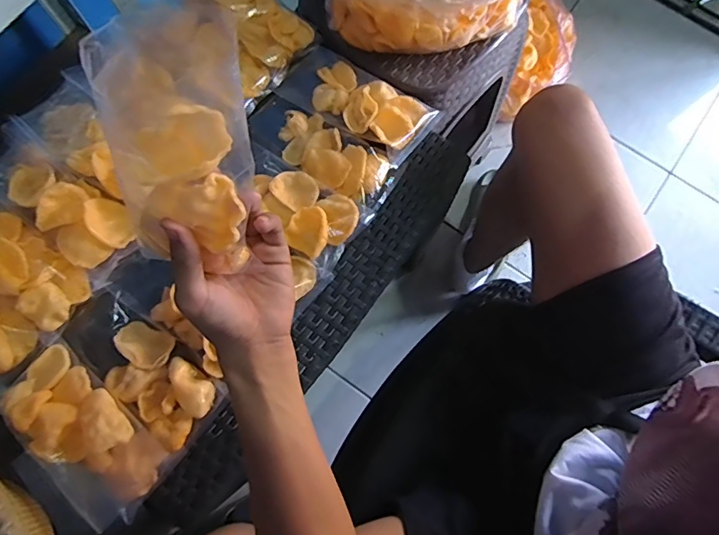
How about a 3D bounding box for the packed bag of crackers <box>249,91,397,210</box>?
[{"bbox_3d":[-0.049,-0.148,0.593,0.189,0.030,0.073,31,77,6],"label":"packed bag of crackers"}]

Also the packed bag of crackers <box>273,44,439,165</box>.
[{"bbox_3d":[-0.003,-0.212,0.605,0.182,0.020,0.094,35,78,7],"label":"packed bag of crackers"}]

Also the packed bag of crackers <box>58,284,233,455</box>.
[{"bbox_3d":[-0.237,0.104,0.529,0.189,0.034,0.078,40,78,8],"label":"packed bag of crackers"}]

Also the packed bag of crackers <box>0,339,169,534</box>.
[{"bbox_3d":[-0.286,0.168,0.495,0.186,0.046,0.094,43,79,9],"label":"packed bag of crackers"}]

